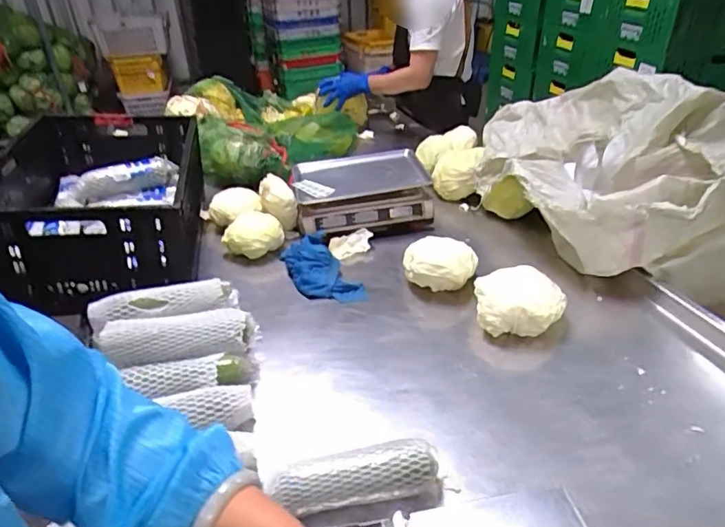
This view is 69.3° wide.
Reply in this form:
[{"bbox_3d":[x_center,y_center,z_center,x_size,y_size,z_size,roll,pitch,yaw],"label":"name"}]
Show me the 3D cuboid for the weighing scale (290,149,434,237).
[{"bbox_3d":[-0.008,-0.178,1.391,0.328,0.129,0.328,-7,33,-7],"label":"weighing scale"}]

